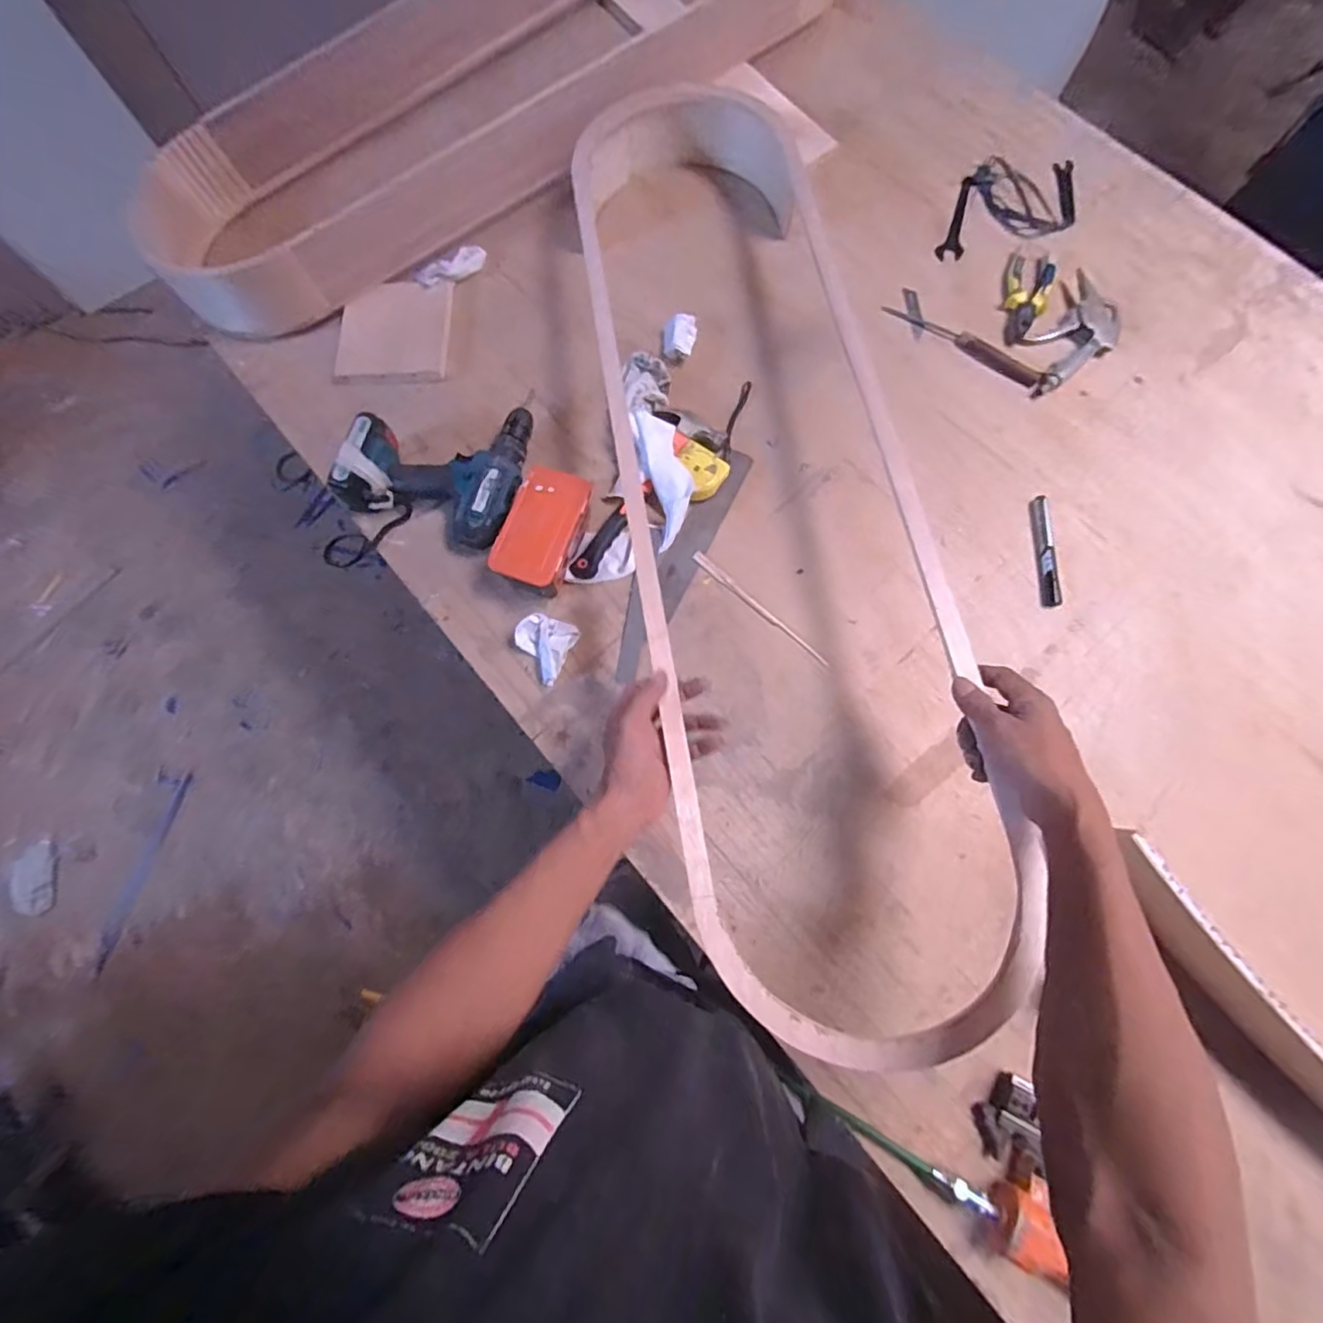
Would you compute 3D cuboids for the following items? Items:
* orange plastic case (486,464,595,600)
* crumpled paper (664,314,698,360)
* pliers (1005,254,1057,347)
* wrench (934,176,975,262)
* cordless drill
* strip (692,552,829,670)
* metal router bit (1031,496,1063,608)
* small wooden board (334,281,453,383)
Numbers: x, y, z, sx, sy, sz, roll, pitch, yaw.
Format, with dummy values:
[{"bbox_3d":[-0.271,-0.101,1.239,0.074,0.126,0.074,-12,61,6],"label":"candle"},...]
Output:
[{"bbox_3d":[-0.142,-0.156,0.709,0.086,0.063,0.145,24,76,6],"label":"orange plastic case"},{"bbox_3d":[0.026,-0.451,0.802,0.044,0.027,0.054,1,75,0],"label":"crumpled paper"},{"bbox_3d":[0.500,-0.498,0.794,0.059,0.014,0.134,17,76,4],"label":"pliers"},{"bbox_3d":[0.433,-0.647,0.846,0.036,0.011,0.149,16,78,4],"label":"wrench"},{"bbox_3d":[-0.281,-0.254,0.743,0.207,0.083,0.206,15,76,4],"label":"cordless drill"},{"bbox_3d":[0.122,-0.064,0.715,0.210,0.007,0.013,41,79,10],"label":"strip"},{"bbox_3d":[0.478,-0.138,0.720,0.020,0.012,0.143,-1,75,0],"label":"metal router bit"},{"bbox_3d":[-0.376,-0.469,0.815,0.149,0.015,0.161,-4,75,-1],"label":"small wooden board"}]

